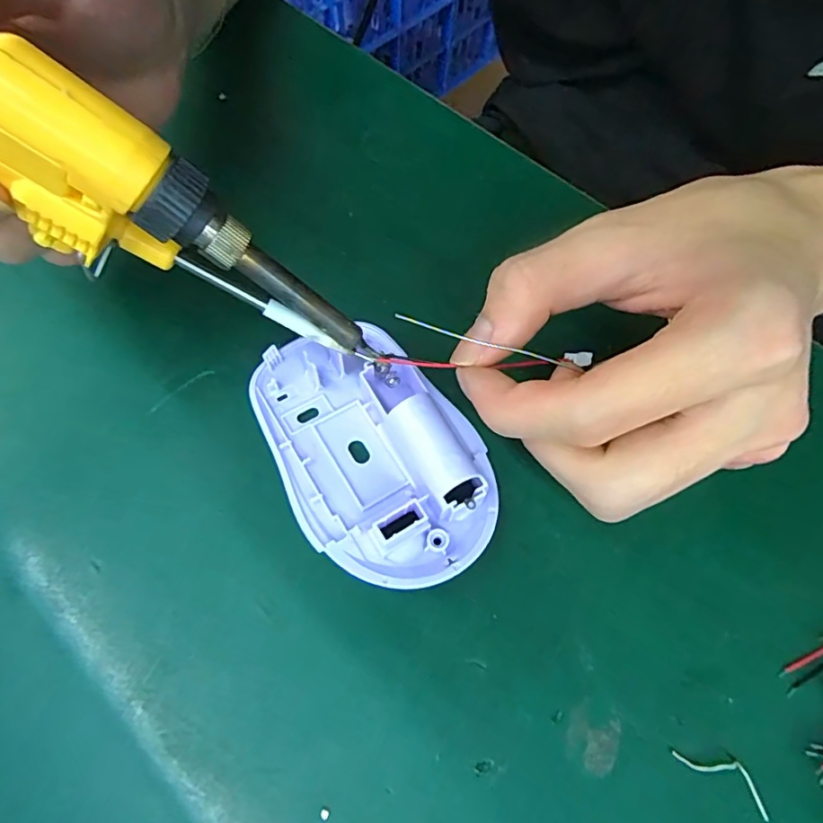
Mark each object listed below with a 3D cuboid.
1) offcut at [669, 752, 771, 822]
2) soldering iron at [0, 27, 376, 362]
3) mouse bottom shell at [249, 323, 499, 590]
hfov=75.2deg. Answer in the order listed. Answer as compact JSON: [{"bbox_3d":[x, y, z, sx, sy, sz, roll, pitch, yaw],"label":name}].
[{"bbox_3d":[0.083,0.095,0.141,0.025,0.004,0.008,32,67,14],"label":"offcut"},{"bbox_3d":[-0.106,-0.071,0.113,0.229,0.039,0.020,28,61,-22],"label":"soldering iron"},{"bbox_3d":[-0.014,0.009,0.172,0.059,0.020,0.094,-31,68,-16],"label":"mouse bottom shell"}]

